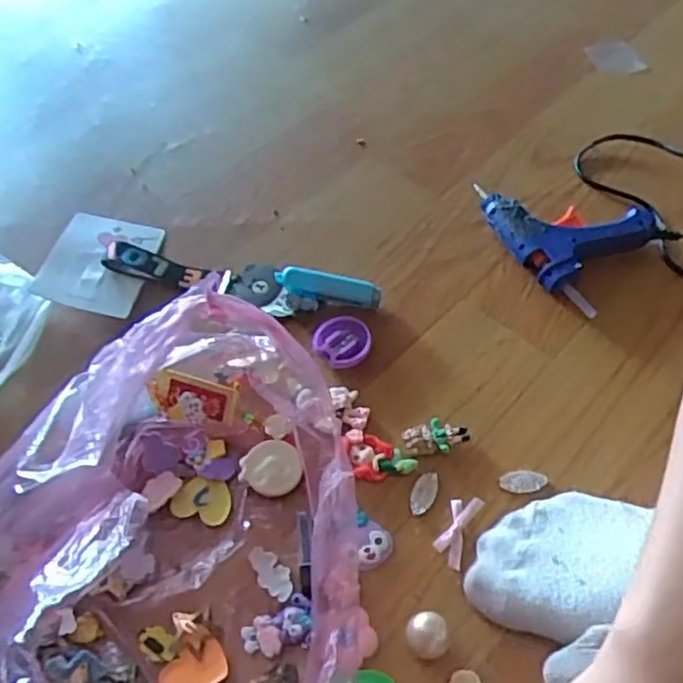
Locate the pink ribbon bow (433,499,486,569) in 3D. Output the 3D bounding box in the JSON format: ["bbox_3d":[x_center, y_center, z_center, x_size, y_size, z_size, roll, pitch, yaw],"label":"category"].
[{"bbox_3d":[0.070,0.113,0.423,0.018,0.004,0.046,20,61,17],"label":"pink ribbon bow"}]

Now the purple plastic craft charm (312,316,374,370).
[{"bbox_3d":[0.002,0.001,0.497,0.041,0.015,0.036,-37,61,-18],"label":"purple plastic craft charm"}]

